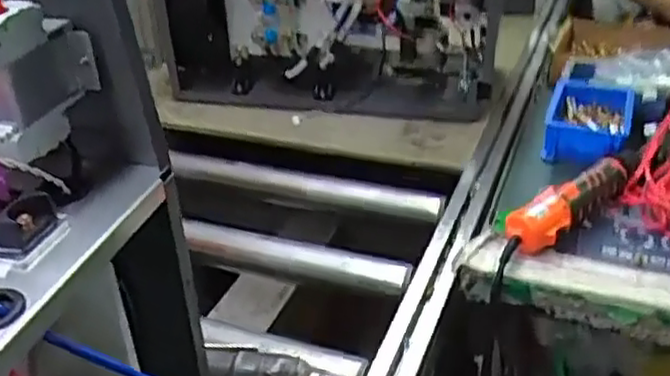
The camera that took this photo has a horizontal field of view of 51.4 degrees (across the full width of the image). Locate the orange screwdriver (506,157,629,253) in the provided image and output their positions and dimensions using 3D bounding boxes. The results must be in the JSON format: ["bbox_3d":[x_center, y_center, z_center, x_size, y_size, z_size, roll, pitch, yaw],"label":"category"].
[{"bbox_3d":[0.261,0.007,0.748,0.206,0.037,0.047,-25,38,-34],"label":"orange screwdriver"}]

